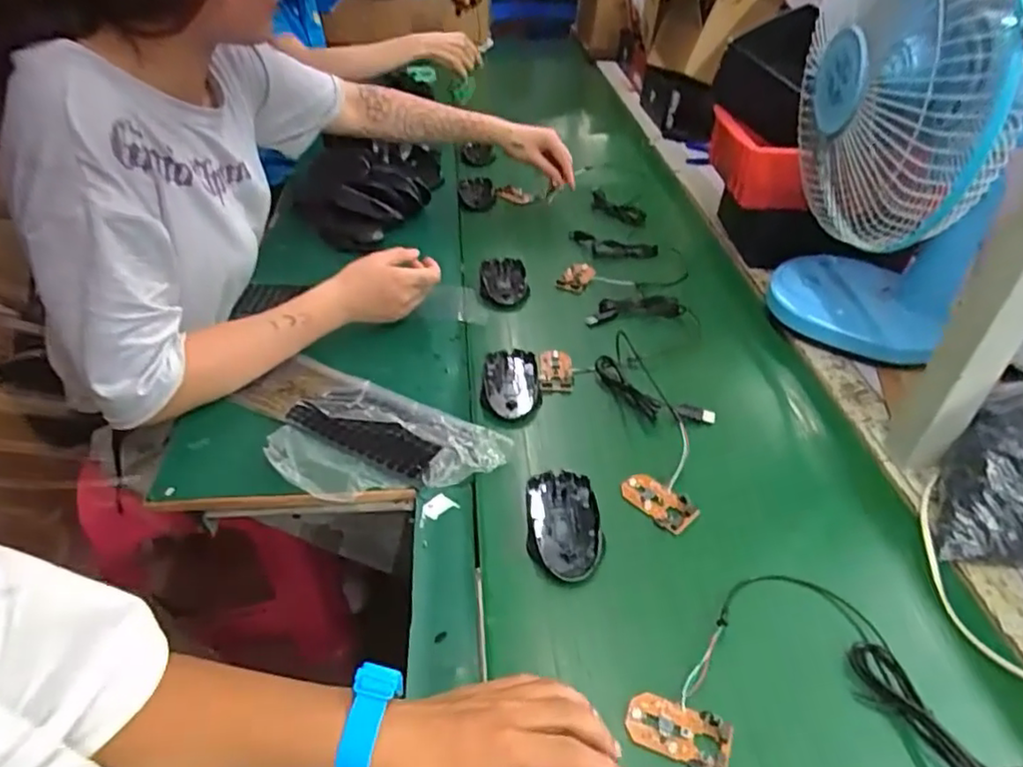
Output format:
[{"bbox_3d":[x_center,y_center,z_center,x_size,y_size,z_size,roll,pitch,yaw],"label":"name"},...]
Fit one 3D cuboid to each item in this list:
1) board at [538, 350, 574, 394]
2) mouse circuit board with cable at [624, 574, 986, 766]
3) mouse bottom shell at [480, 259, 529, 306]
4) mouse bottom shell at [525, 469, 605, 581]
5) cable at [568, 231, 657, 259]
[{"bbox_3d":[0.050,-0.014,0.733,0.039,0.012,0.070,0,39,0],"label":"board"},{"bbox_3d":[0.217,0.207,0.466,0.267,0.025,0.148,2,39,2],"label":"mouse circuit board with cable"},{"bbox_3d":[-0.011,-0.145,0.889,0.063,0.019,0.105,-1,39,0],"label":"mouse bottom shell"},{"bbox_3d":[0.046,0.123,0.567,0.063,0.016,0.109,0,39,0],"label":"mouse bottom shell"},{"bbox_3d":[0.152,-0.207,0.966,0.132,0.021,0.035,16,42,19],"label":"cable"}]

